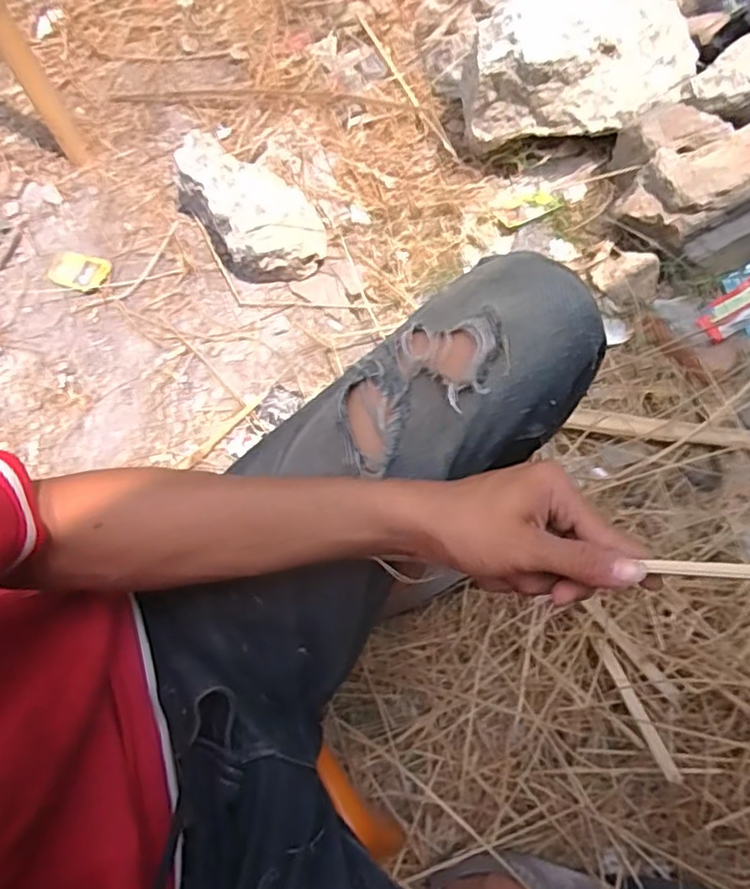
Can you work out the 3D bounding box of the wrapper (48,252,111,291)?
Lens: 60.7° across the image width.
[{"bbox_3d":[-0.510,-0.301,1.110,0.112,0.008,0.068,10,67,7],"label":"wrapper"}]

